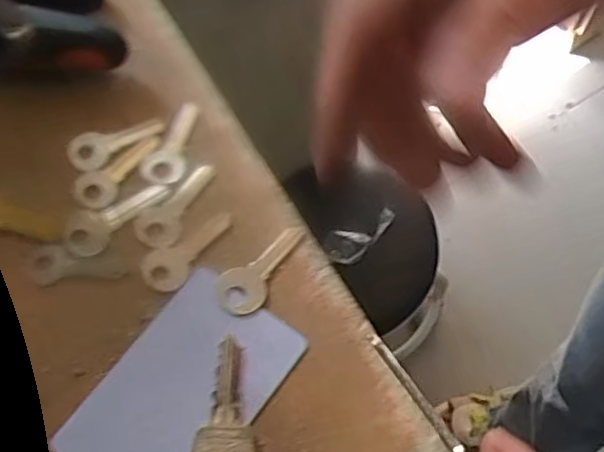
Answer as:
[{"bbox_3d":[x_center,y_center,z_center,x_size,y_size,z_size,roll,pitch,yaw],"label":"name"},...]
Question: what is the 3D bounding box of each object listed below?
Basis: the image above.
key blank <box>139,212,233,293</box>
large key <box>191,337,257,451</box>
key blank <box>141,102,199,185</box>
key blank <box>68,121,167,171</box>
[{"bbox_3d":[-0.045,0.010,0.258,0.041,0.004,0.018,-31,67,-11],"label":"key blank"},{"bbox_3d":[-0.027,0.066,0.230,0.022,0.004,0.052,-1,65,3],"label":"large key"},{"bbox_3d":[-0.054,-0.035,0.280,0.018,0.004,0.041,26,69,15],"label":"key blank"},{"bbox_3d":[-0.082,-0.039,0.282,0.042,0.004,0.017,-30,66,-10],"label":"key blank"}]

